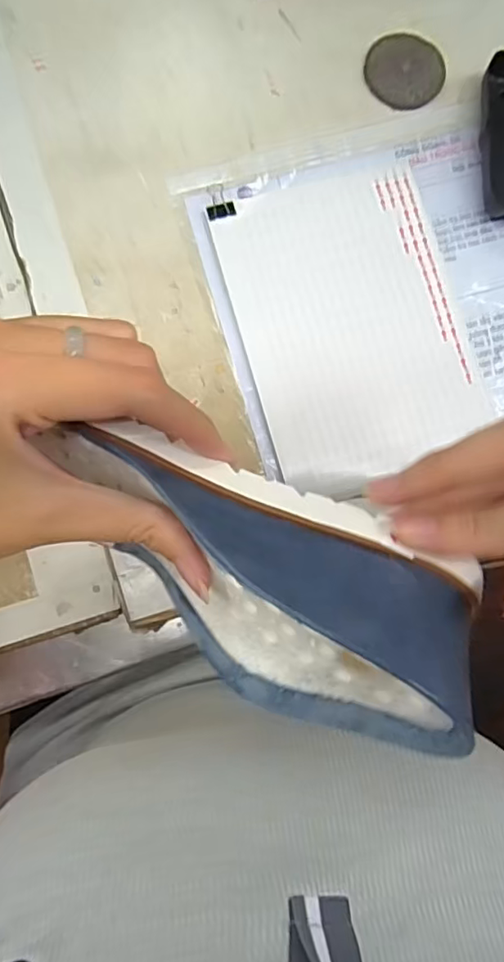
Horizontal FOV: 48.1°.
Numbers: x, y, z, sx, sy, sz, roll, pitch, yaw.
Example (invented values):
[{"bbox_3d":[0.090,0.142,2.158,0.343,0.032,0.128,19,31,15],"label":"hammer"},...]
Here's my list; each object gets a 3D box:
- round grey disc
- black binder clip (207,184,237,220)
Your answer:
[{"bbox_3d":[0.109,-0.291,0.402,0.056,0.008,0.051,0,87,-4],"label":"round grey disc"},{"bbox_3d":[-0.022,-0.191,0.386,0.020,0.007,0.023,-14,88,-5],"label":"black binder clip"}]

